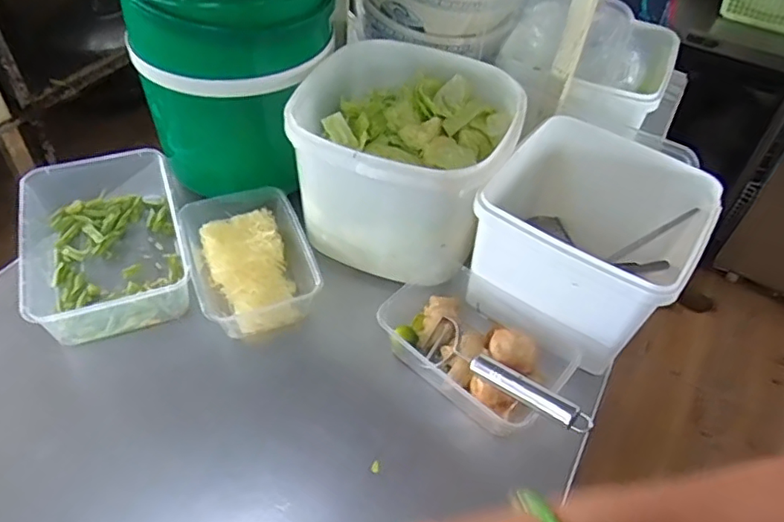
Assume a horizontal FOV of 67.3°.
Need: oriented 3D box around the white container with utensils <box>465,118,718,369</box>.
[{"bbox_3d":[0.197,-0.019,0.602,0.192,0.140,0.194,27,51,19],"label":"white container with utensils"}]

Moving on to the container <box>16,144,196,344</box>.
[{"bbox_3d":[-0.306,-0.023,0.637,0.155,0.069,0.218,-13,46,-20],"label":"container"}]

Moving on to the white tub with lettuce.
[{"bbox_3d":[0.011,-0.108,0.649,0.220,0.158,0.216,19,49,12],"label":"white tub with lettuce"}]

